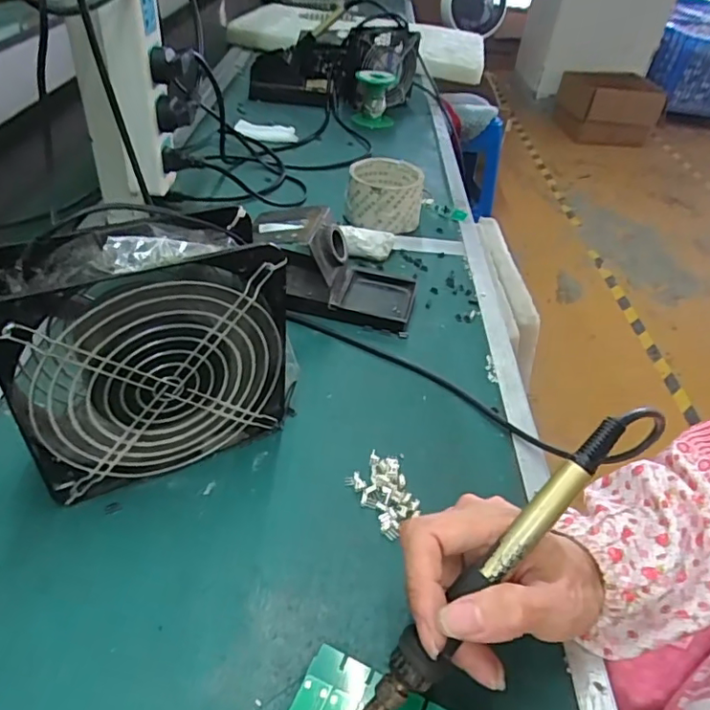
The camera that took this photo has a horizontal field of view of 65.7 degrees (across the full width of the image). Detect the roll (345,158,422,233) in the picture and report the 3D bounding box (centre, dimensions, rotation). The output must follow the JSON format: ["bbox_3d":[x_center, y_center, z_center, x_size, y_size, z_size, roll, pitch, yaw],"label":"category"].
[{"bbox_3d":[0.036,-0.182,0.625,0.084,0.052,0.089,9,41,2],"label":"roll"}]

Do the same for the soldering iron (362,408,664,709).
[{"bbox_3d":[0.053,0.101,0.232,0.213,0.015,0.022,-48,58,-3],"label":"soldering iron"}]

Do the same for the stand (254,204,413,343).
[{"bbox_3d":[-0.020,-0.087,0.499,0.157,0.073,0.094,13,41,6],"label":"stand"}]

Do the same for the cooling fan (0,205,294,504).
[{"bbox_3d":[-0.114,-0.003,0.325,0.158,0.149,0.058,-17,46,-25],"label":"cooling fan"}]

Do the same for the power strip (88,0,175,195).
[{"bbox_3d":[-0.195,-0.242,0.489,0.050,0.241,0.044,-8,43,-17],"label":"power strip"}]

